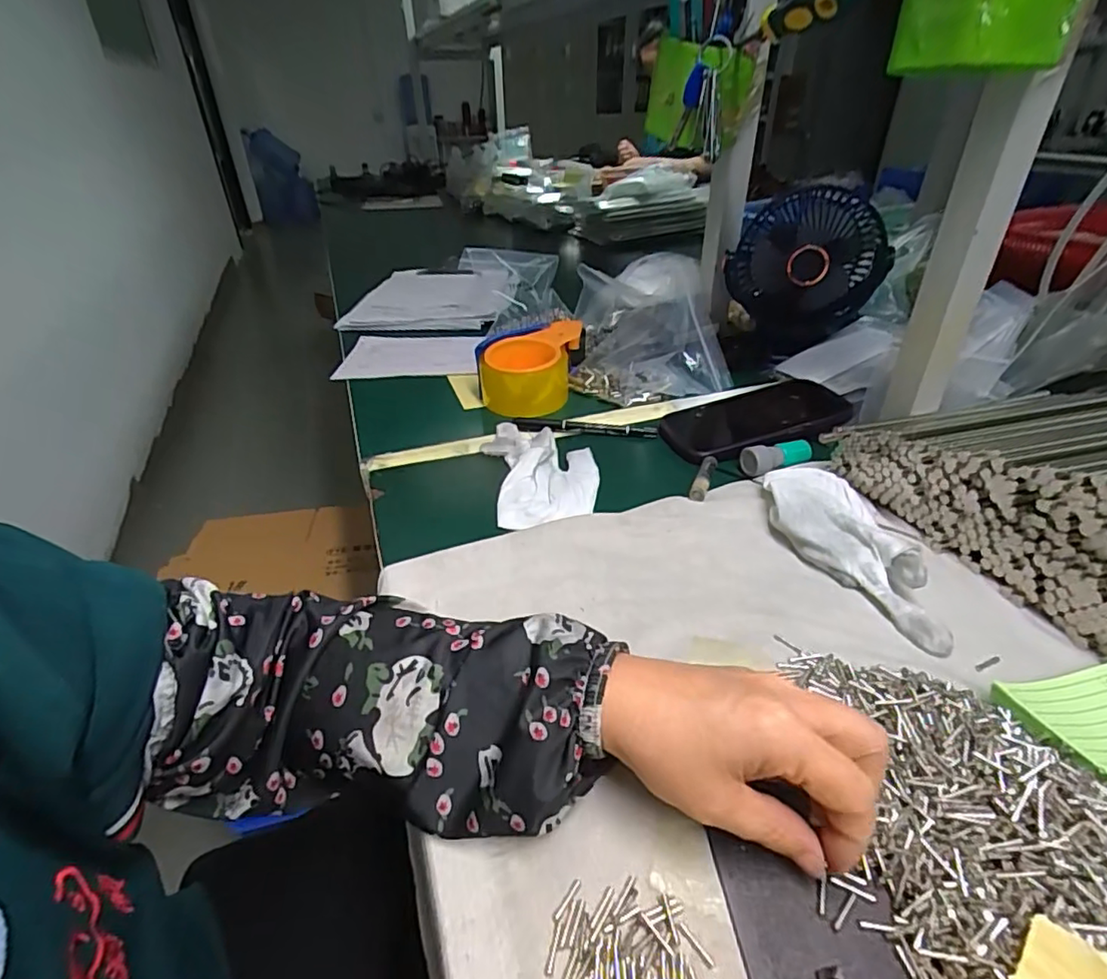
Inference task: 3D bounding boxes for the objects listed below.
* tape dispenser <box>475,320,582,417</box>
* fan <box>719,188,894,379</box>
[{"bbox_3d":[-0.027,-0.131,0.648,0.093,0.078,0.112,11,36,16],"label":"tape dispenser"},{"bbox_3d":[0.277,-0.232,0.663,0.154,0.180,0.084,0,30,0],"label":"fan"}]

